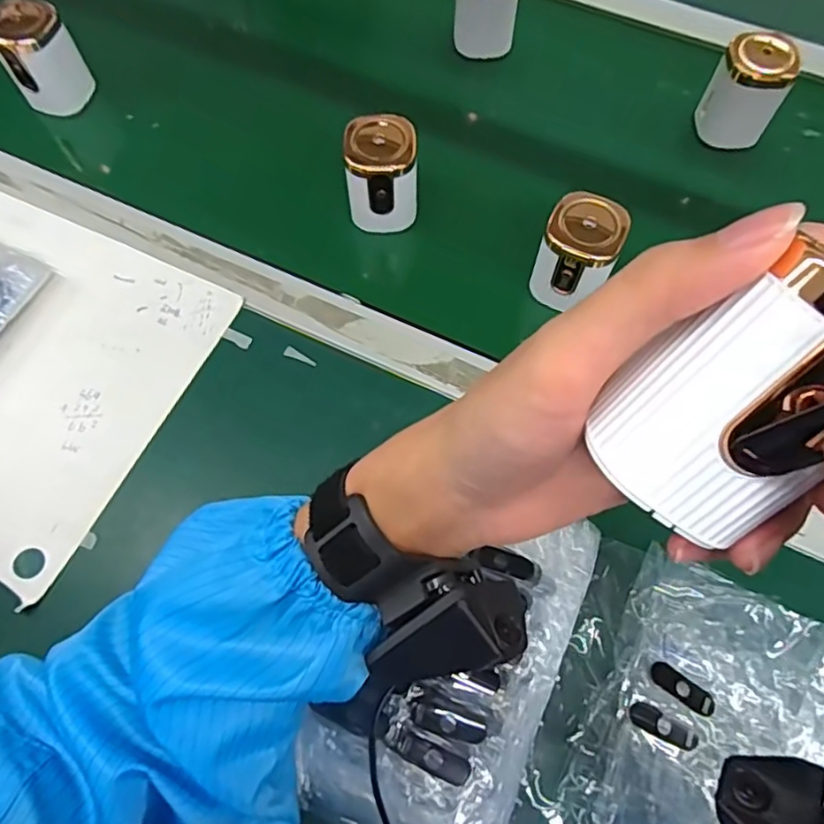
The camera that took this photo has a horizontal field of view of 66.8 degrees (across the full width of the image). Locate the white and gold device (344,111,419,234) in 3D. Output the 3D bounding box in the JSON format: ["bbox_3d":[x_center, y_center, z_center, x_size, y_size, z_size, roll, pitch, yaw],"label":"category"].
[{"bbox_3d":[-0.023,-0.187,0.492,0.054,0.081,0.053,-2,67,-1],"label":"white and gold device"}]

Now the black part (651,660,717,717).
[{"bbox_3d":[0.160,0.164,0.370,0.038,0.004,0.014,33,71,27],"label":"black part"}]

